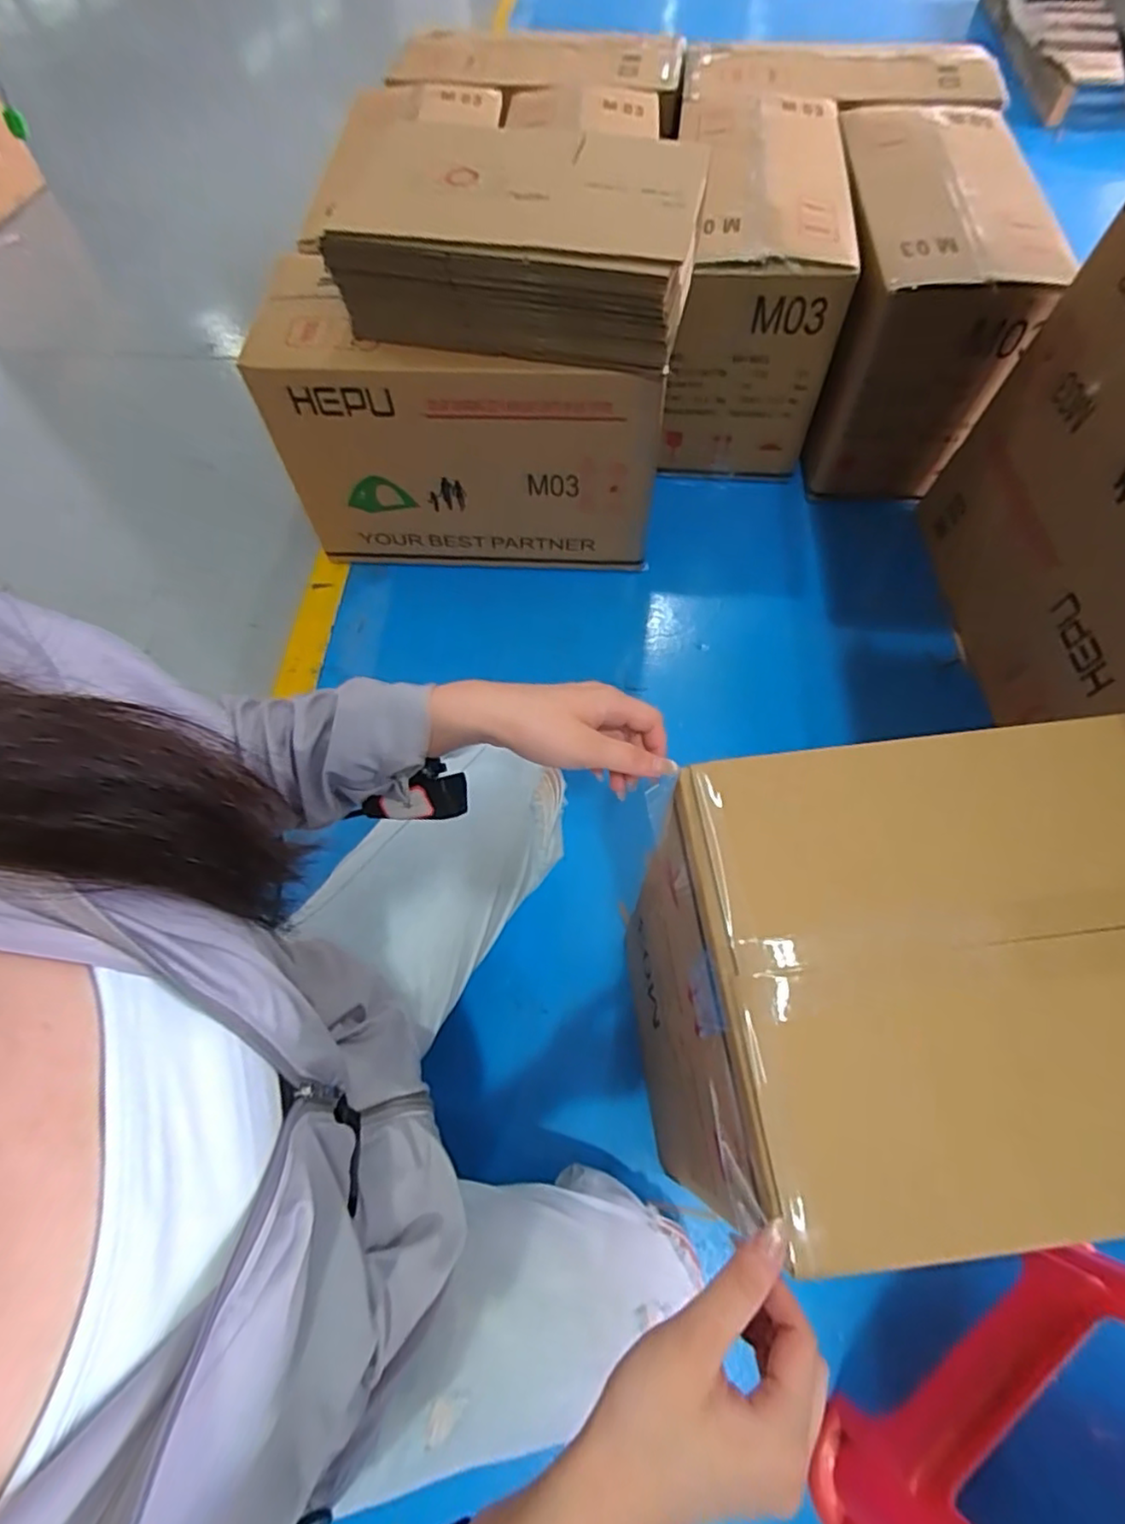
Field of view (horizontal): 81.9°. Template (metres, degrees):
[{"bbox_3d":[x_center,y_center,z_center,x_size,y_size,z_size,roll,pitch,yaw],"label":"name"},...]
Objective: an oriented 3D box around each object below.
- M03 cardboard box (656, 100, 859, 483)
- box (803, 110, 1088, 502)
[{"bbox_3d":[0.332,-0.852,1.219,0.278,0.399,0.518,2,63,3],"label":"M03 cardboard box"},{"bbox_3d":[0.603,-0.827,1.177,0.281,0.362,0.580,5,63,4],"label":"box"}]

